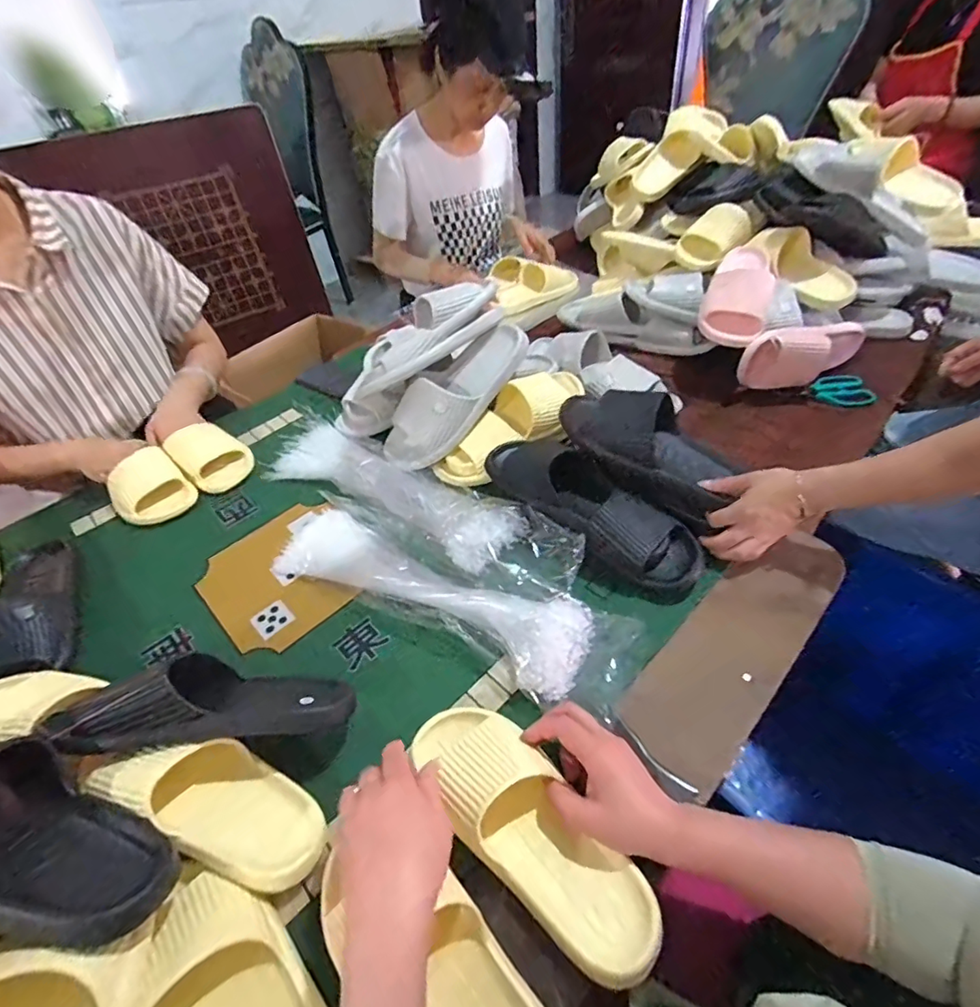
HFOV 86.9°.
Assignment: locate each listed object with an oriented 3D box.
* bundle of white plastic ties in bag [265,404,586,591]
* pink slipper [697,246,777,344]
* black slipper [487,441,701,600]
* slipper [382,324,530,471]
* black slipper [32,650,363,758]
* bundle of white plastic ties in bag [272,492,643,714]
[{"bbox_3d":[-0.127,-0.019,0.759,0.572,0.045,0.156,23,50,27],"label":"bundle of white plastic ties in bag"},{"bbox_3d":[0.421,-0.351,0.874,0.102,0.086,0.199,15,47,21],"label":"pink slipper"},{"bbox_3d":[0.119,0.007,0.650,0.306,0.070,0.096,36,56,18],"label":"black slipper"},{"bbox_3d":[-0.057,-0.172,0.781,0.274,0.075,0.108,-45,53,-8],"label":"slipper"},{"bbox_3d":[-0.258,0.179,0.484,0.249,0.063,0.087,5,39,-21],"label":"black slipper"},{"bbox_3d":[-0.067,0.103,0.629,0.486,0.053,0.120,20,49,25],"label":"bundle of white plastic ties in bag"}]

